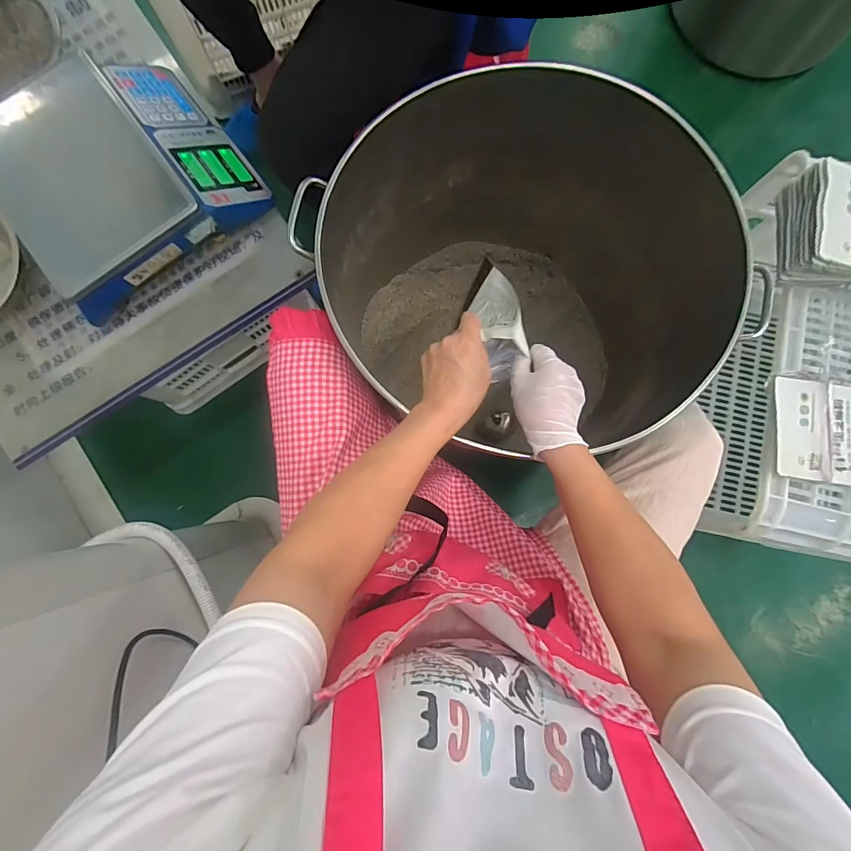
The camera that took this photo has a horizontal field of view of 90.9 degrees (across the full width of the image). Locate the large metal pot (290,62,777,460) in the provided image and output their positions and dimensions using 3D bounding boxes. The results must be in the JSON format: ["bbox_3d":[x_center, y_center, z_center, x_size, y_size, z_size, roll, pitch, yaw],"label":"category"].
[{"bbox_3d":[0.158,-0.233,0.735,0.572,0.450,0.494,-37,85,-4],"label":"large metal pot"}]

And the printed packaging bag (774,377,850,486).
[{"bbox_3d":[0.585,0.014,0.561,0.226,0.023,0.136,7,83,1],"label":"printed packaging bag"}]

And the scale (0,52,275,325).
[{"bbox_3d":[-0.453,-0.374,0.615,0.329,0.100,0.311,-37,85,-4],"label":"scale"}]

